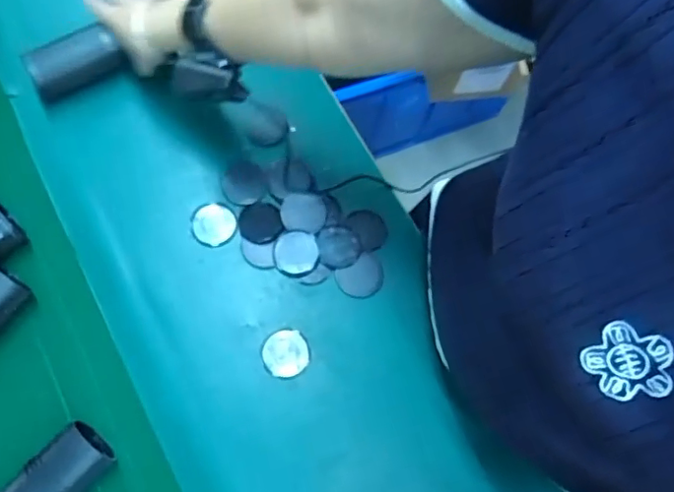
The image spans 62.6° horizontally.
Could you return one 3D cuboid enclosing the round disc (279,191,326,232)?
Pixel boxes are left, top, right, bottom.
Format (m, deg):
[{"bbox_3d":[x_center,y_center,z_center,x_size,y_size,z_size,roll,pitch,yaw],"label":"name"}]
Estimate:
[{"bbox_3d":[-0.037,-0.038,0.614,0.049,0.009,0.044,7,71,-2],"label":"round disc"}]

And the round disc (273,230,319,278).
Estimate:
[{"bbox_3d":[-0.044,0.008,0.604,0.047,0.004,0.049,1,72,-4],"label":"round disc"}]

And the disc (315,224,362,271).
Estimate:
[{"bbox_3d":[0.002,-0.001,0.609,0.046,0.004,0.050,1,72,-4],"label":"disc"}]

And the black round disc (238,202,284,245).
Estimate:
[{"bbox_3d":[-0.085,-0.026,0.614,0.046,0.004,0.049,-2,68,4],"label":"black round disc"}]

